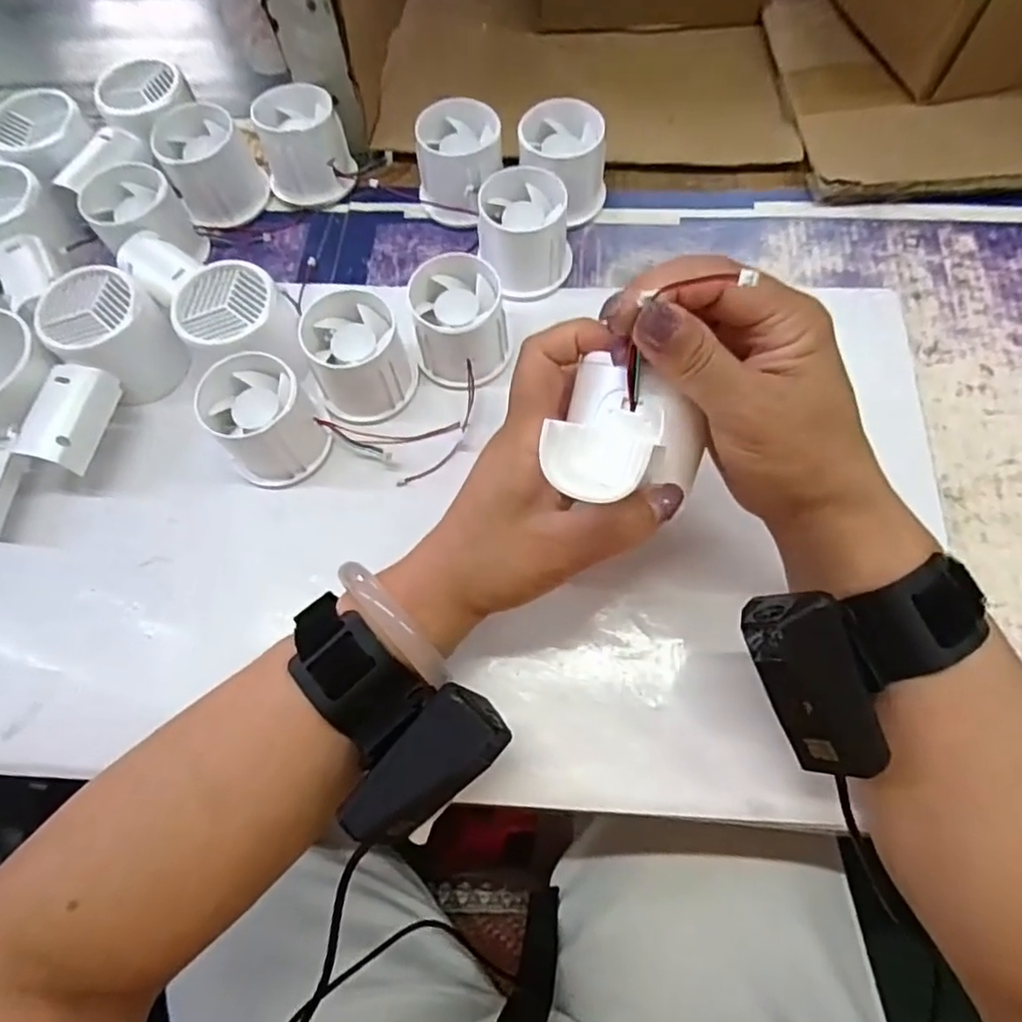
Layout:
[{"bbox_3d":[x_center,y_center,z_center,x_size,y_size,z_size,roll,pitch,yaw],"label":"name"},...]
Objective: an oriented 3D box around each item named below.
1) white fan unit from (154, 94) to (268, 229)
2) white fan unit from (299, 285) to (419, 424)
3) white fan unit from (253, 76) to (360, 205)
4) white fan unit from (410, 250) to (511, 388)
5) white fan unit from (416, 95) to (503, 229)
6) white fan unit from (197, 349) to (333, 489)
[{"bbox_3d":[-0.194,-0.223,0.415,0.054,0.046,0.062,-30,72,-8],"label":"white fan unit"},{"bbox_3d":[-0.084,-0.086,0.356,0.053,0.051,0.055,-1,70,2],"label":"white fan unit"},{"bbox_3d":[-0.135,-0.237,0.415,0.054,0.046,0.055,-1,70,2],"label":"white fan unit"},{"bbox_3d":[-0.028,-0.103,0.360,0.048,0.049,0.059,-8,70,0],"label":"white fan unit"},{"bbox_3d":[-0.032,-0.213,0.400,0.054,0.050,0.060,-2,70,2],"label":"white fan unit"},{"bbox_3d":[-0.132,-0.049,0.342,0.051,0.046,0.057,-35,72,-10],"label":"white fan unit"}]

